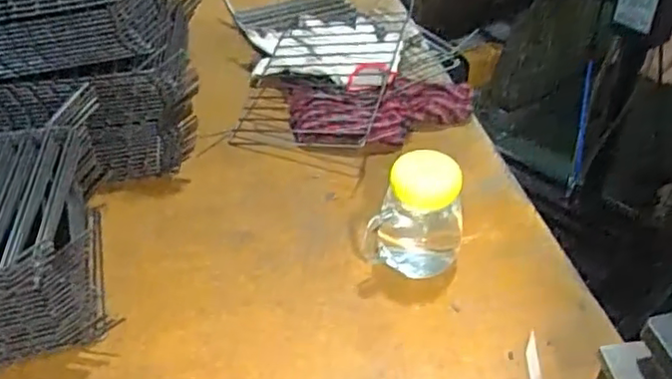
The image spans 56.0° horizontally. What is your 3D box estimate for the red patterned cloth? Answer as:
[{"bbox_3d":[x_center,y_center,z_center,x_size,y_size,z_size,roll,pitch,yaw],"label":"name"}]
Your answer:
[{"bbox_3d":[0.054,-0.096,0.801,0.238,0.048,0.137,3,40,6],"label":"red patterned cloth"}]

